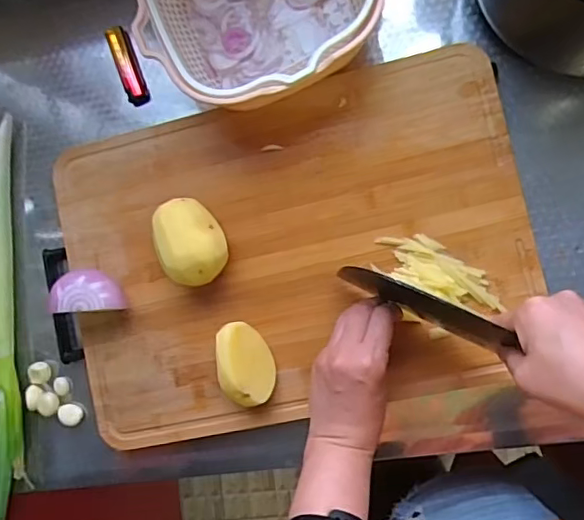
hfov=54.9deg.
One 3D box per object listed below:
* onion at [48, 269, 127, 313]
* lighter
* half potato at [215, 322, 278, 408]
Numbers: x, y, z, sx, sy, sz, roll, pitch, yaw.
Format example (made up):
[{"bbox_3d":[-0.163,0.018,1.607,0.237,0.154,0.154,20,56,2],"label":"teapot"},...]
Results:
[{"bbox_3d":[-0.195,0.030,0.549,0.063,0.050,0.039,-4,88,9],"label":"onion"},{"bbox_3d":[-0.172,-0.204,0.591,0.026,0.013,0.089,-21,85,7],"label":"lighter"},{"bbox_3d":[-0.047,0.098,0.524,0.055,0.028,0.075,-6,78,-37],"label":"half potato"}]

